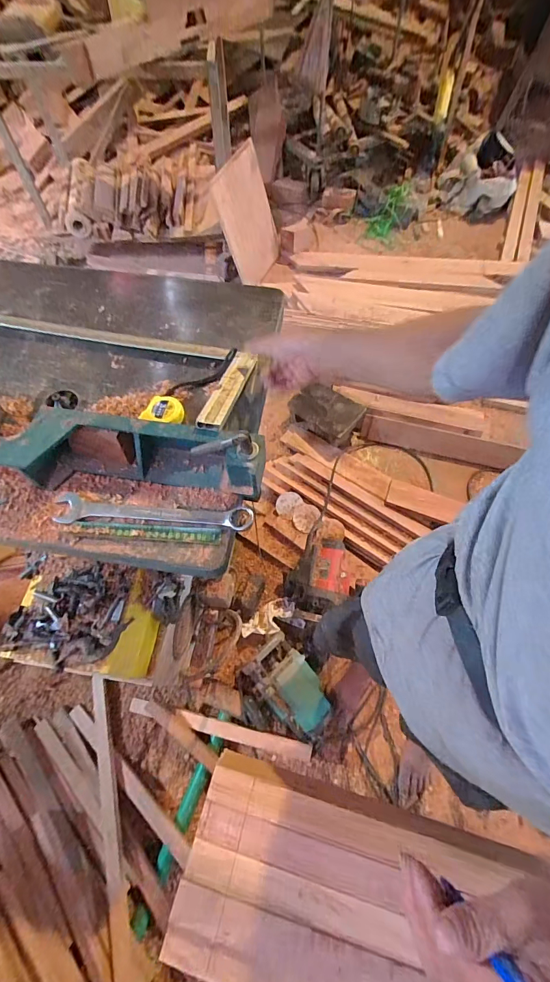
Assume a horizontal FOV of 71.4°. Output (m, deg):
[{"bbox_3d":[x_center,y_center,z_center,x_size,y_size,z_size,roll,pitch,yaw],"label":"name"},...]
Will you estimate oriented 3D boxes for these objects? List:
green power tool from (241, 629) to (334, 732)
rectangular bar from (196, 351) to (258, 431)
[{"bbox_3d":[0.047,0.562,1.124,0.156,0.129,0.246,-39,70,-19],"label":"green power tool"},{"bbox_3d":[-0.068,-0.158,0.582,0.038,0.010,0.206,14,46,3],"label":"rectangular bar"}]

